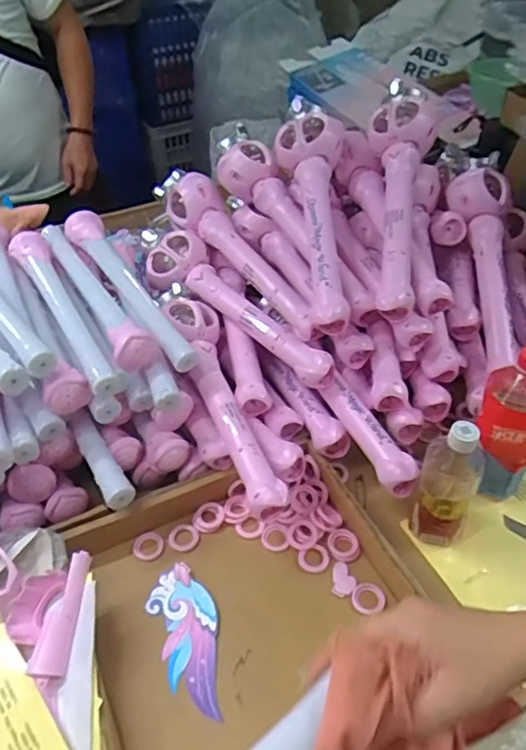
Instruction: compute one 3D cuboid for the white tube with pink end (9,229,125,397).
[{"bbox_3d":[-0.257,-0.083,0.748,0.050,0.059,0.298,-24,50,-22],"label":"white tube with pink end"}]

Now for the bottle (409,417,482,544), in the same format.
[{"bbox_3d":[0.213,0.130,0.679,0.061,0.187,0.050,20,49,19],"label":"bottle"}]

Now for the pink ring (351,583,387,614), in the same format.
[{"bbox_3d":[0.123,0.261,0.678,0.038,0.012,0.035,0,45,0],"label":"pink ring"}]

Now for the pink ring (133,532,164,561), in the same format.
[{"bbox_3d":[-0.144,0.214,0.731,0.038,0.004,0.037,0,45,0],"label":"pink ring"}]

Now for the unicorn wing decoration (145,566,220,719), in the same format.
[{"bbox_3d":[-0.080,0.292,0.650,0.071,0.008,0.166,-18,48,-17],"label":"unicorn wing decoration"}]

